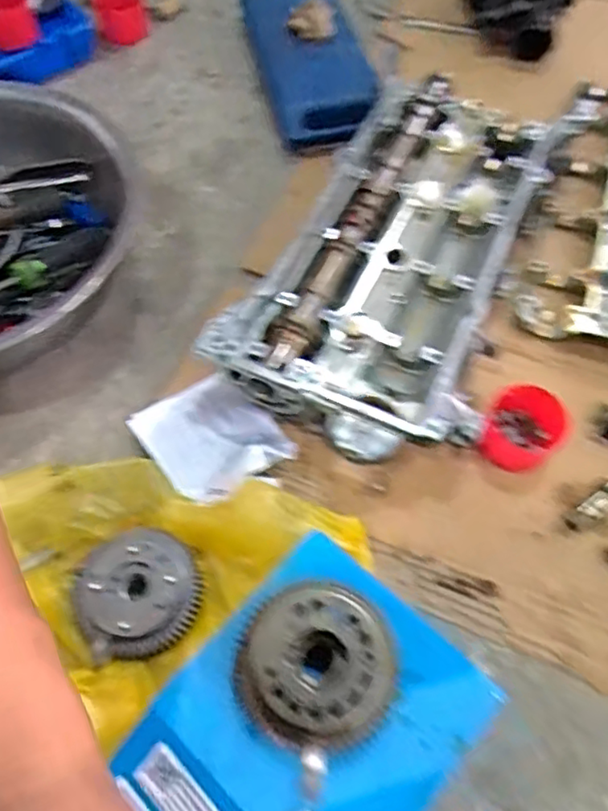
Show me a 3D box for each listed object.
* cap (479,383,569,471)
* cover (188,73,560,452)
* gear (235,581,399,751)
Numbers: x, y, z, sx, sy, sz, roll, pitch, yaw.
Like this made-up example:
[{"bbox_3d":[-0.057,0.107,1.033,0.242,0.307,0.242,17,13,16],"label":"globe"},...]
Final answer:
[{"bbox_3d":[0.190,0.021,0.544,0.063,0.048,0.059,0,61,-1],"label":"cap"},{"bbox_3d":[0.105,-0.147,0.617,0.226,0.072,0.457,24,64,12],"label":"cover"},{"bbox_3d":[0.006,0.148,0.364,0.087,0.025,0.089,0,61,-1],"label":"gear"}]

